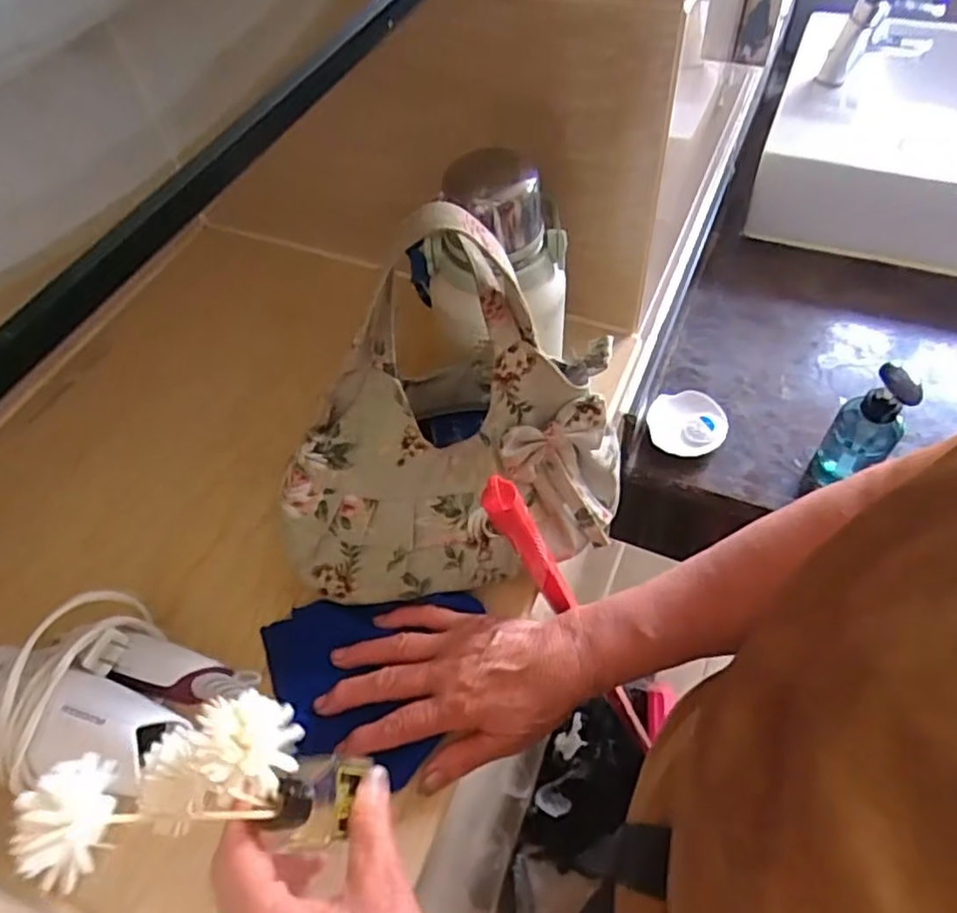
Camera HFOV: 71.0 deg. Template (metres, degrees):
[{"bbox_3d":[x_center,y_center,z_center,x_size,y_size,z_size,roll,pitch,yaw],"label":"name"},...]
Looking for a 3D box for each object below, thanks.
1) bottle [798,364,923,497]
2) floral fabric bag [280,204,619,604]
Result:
[{"bbox_3d":[0.387,-0.026,0.678,0.058,0.172,0.049,12,56,13],"label":"bottle"},{"bbox_3d":[-0.020,-0.022,0.427,0.243,0.206,0.125,-13,54,-4],"label":"floral fabric bag"}]

